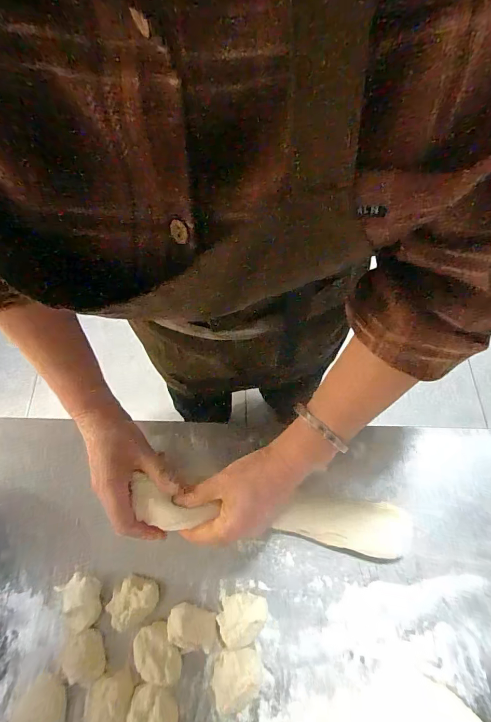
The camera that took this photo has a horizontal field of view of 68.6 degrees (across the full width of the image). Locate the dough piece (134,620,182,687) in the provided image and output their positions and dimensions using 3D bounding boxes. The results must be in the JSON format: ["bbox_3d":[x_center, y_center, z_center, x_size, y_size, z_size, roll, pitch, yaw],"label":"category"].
[{"bbox_3d":[-0.086,0.287,0.350,0.036,0.021,0.053,-31,67,-10],"label":"dough piece"}]

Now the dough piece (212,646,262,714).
[{"bbox_3d":[-0.007,0.299,0.341,0.045,0.022,0.044,-5,65,1],"label":"dough piece"}]

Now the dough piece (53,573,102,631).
[{"bbox_3d":[-0.166,0.246,0.371,0.036,0.032,0.049,-22,66,-7],"label":"dough piece"}]

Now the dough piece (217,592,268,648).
[{"bbox_3d":[-0.004,0.255,0.358,0.042,0.027,0.048,24,69,14],"label":"dough piece"}]

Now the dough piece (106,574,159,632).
[{"bbox_3d":[-0.115,0.244,0.370,0.049,0.023,0.041,-28,66,-9],"label":"dough piece"}]

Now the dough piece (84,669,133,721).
[{"bbox_3d":[-0.128,0.318,0.332,0.041,0.021,0.043,-5,65,1],"label":"dough piece"}]

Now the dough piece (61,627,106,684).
[{"bbox_3d":[-0.160,0.291,0.354,0.040,0.019,0.042,-1,65,3],"label":"dough piece"}]

